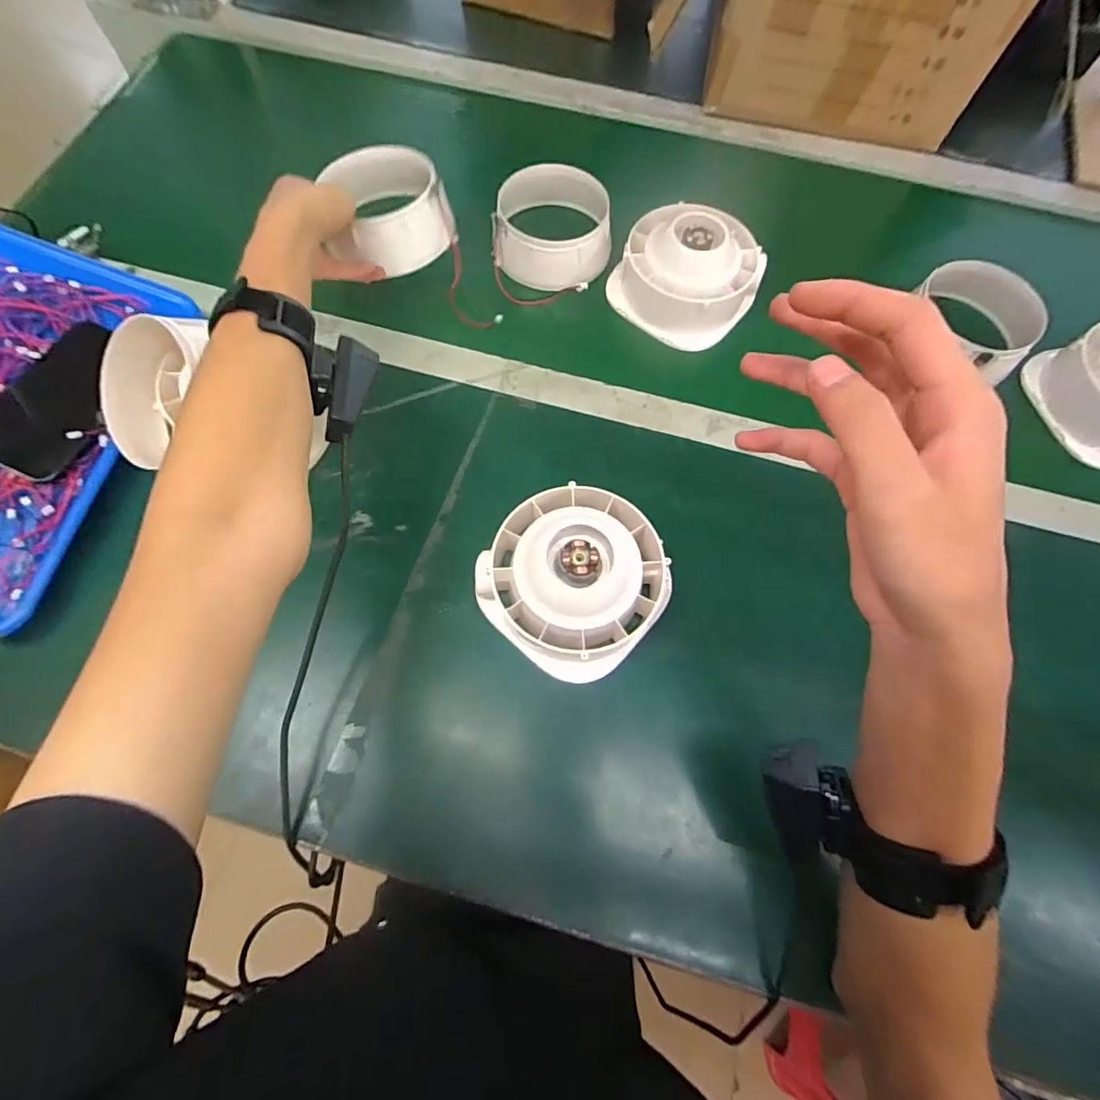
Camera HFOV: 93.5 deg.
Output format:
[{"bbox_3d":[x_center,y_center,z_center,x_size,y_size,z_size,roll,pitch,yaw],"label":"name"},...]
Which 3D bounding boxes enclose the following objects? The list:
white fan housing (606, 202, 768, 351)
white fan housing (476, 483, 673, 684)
[{"bbox_3d":[0.138,-0.283,0.518,0.139,0.065,0.128,30,72,10],"label":"white fan housing"},{"bbox_3d":[0.020,0.025,0.406,0.127,0.085,0.130,0,69,-1],"label":"white fan housing"}]

